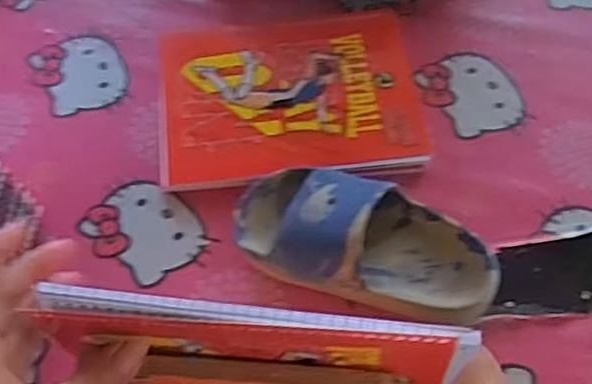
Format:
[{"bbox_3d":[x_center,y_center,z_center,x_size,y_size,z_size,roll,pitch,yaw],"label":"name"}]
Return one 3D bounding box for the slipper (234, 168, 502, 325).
[{"bbox_3d":[0.046,0.031,0.465,0.180,0.063,0.082,19,62,11],"label":"slipper"}]

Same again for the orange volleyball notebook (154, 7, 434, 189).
[{"bbox_3d":[-0.006,-0.077,0.556,0.198,0.014,0.156,-4,60,-1],"label":"orange volleyball notebook"}]

